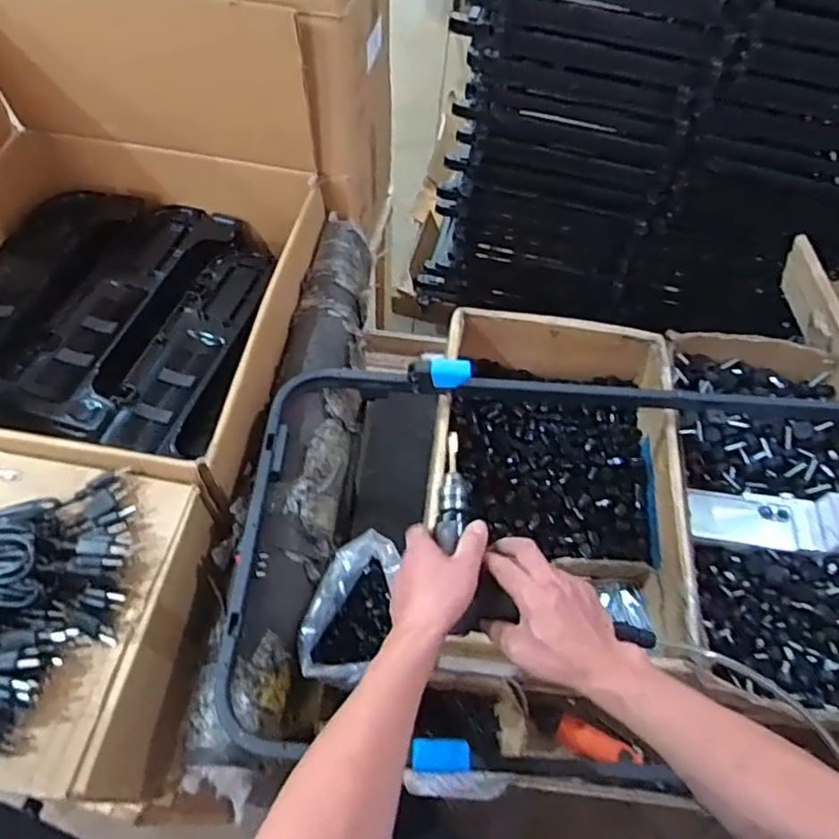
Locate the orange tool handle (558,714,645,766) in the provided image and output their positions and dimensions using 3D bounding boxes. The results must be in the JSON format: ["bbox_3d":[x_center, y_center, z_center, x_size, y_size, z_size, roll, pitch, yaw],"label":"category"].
[{"bbox_3d":[0.247,0.447,0.867,0.116,0.043,0.035,6,53,35],"label":"orange tool handle"}]

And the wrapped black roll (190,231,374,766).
[{"bbox_3d":[-0.154,0.016,0.896,0.128,0.103,0.836,6,58,1],"label":"wrapped black roll"}]

